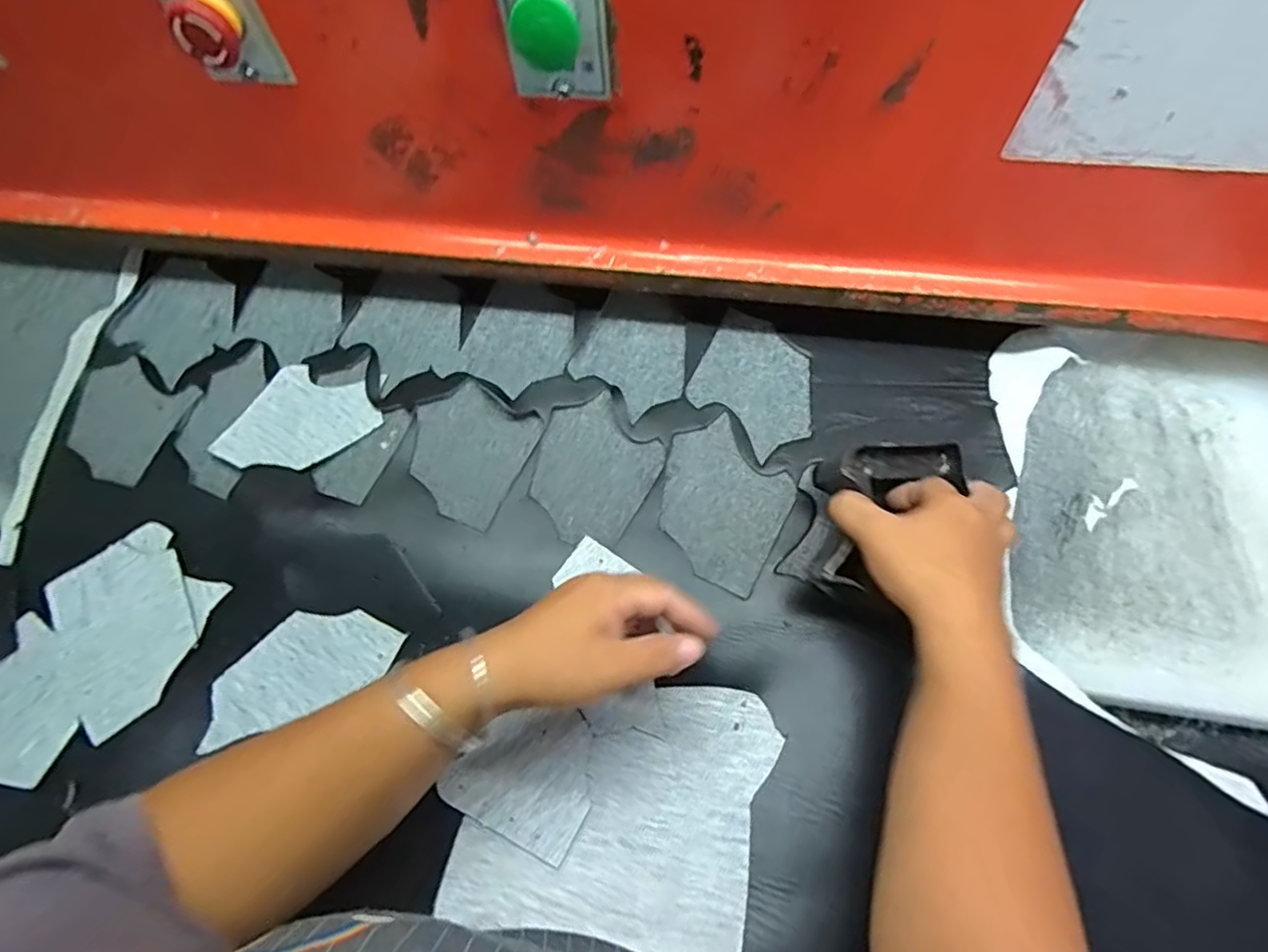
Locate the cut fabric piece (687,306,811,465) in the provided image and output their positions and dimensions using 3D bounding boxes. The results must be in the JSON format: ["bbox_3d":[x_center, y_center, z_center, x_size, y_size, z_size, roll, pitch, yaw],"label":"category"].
[{"bbox_3d":[0.104,-0.080,0.542,0.116,0.007,0.101,40,73,17],"label":"cut fabric piece"}]

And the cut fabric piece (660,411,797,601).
[{"bbox_3d":[0.068,0.020,0.502,0.102,0.004,0.121,26,70,13],"label":"cut fabric piece"}]

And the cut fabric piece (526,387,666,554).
[{"bbox_3d":[-0.033,-0.007,0.518,0.099,0.005,0.117,27,70,13],"label":"cut fabric piece"}]

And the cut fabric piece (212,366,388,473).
[{"bbox_3d":[-0.282,-0.043,0.533,0.104,0.014,0.105,26,70,12],"label":"cut fabric piece"}]

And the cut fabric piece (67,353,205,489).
[{"bbox_3d":[-0.439,-0.049,0.546,0.095,0.008,0.104,13,67,8],"label":"cut fabric piece"}]

